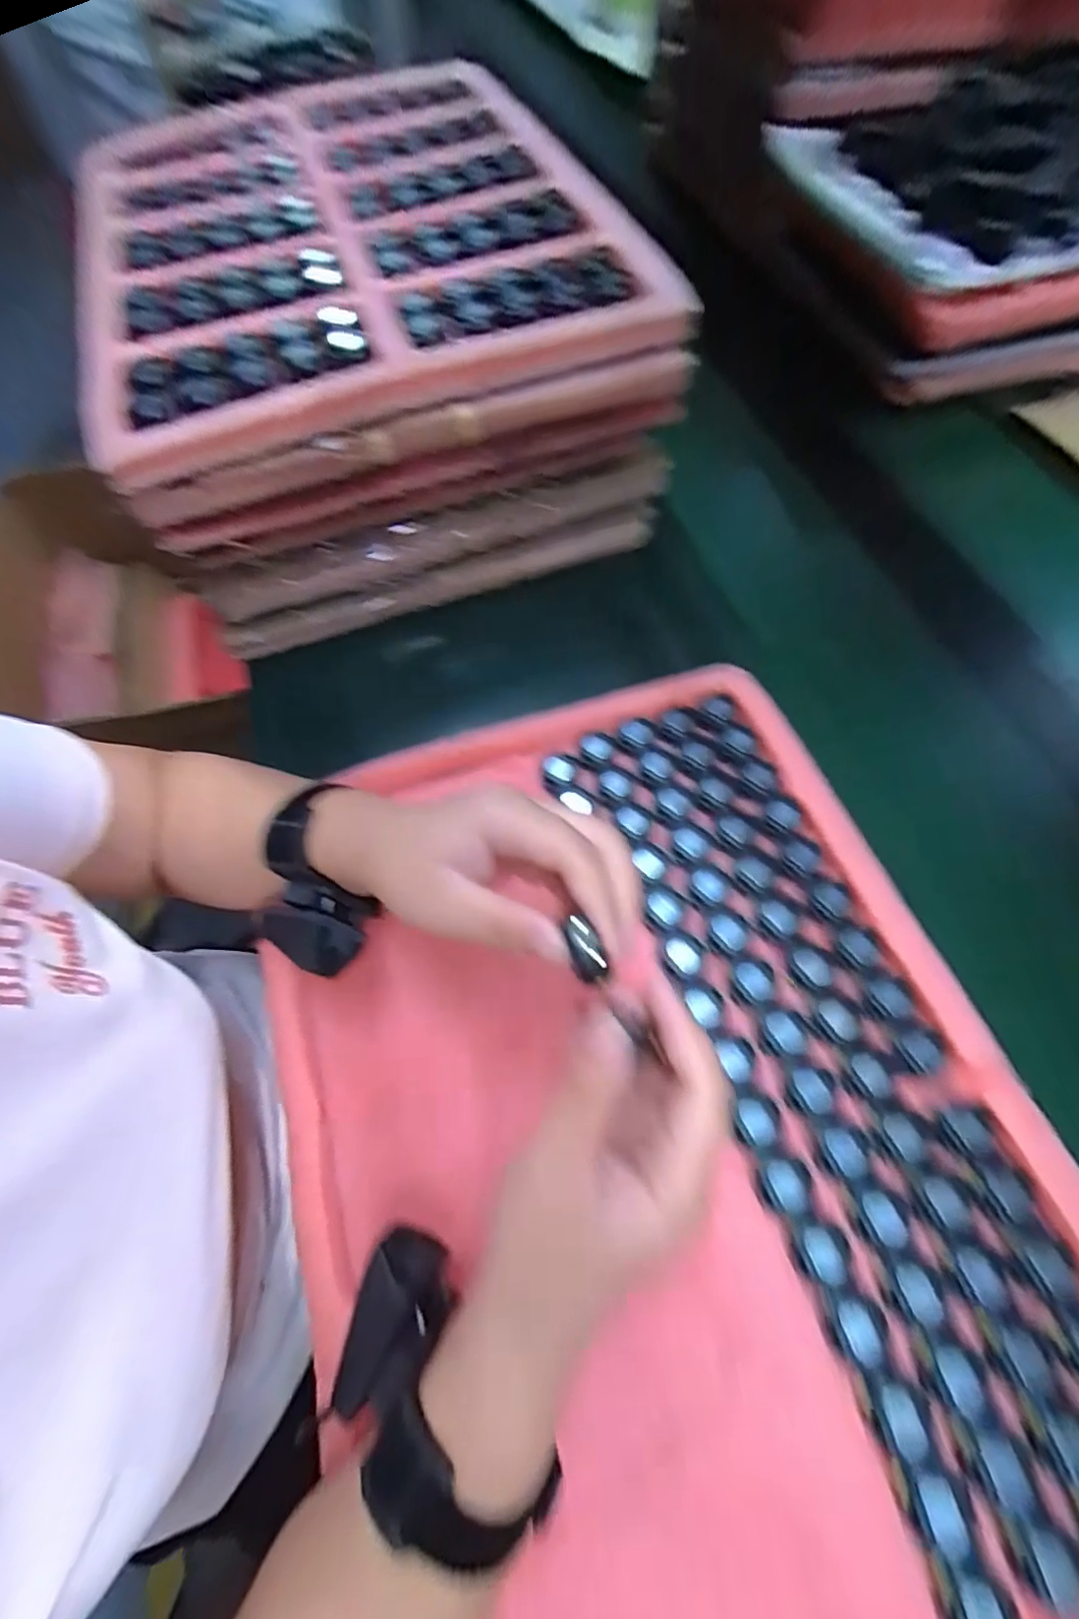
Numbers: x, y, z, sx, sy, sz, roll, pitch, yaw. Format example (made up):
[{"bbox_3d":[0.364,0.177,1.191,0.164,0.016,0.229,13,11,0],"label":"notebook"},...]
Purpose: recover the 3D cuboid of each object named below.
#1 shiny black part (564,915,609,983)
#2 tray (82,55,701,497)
[{"bbox_3d":[0.017,0.053,0.216,0.010,0.013,0.023,-18,65,-9],"label":"shiny black part"},{"bbox_3d":[-0.163,-0.500,0.465,0.380,0.036,0.582,-18,65,-9],"label":"tray"}]

